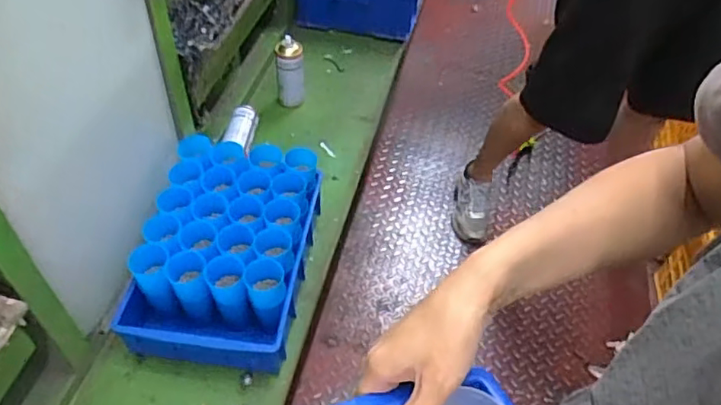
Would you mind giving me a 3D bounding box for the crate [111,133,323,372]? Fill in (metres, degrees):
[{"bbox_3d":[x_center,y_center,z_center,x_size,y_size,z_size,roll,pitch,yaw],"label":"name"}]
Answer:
[{"bbox_3d":[-0.231,0.085,1.021,0.269,0.173,0.380,7,49,2],"label":"crate"}]

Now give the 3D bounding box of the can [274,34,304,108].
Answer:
[{"bbox_3d":[-0.165,-0.306,1.345,0.063,0.154,0.057,-1,49,-5],"label":"can"}]

